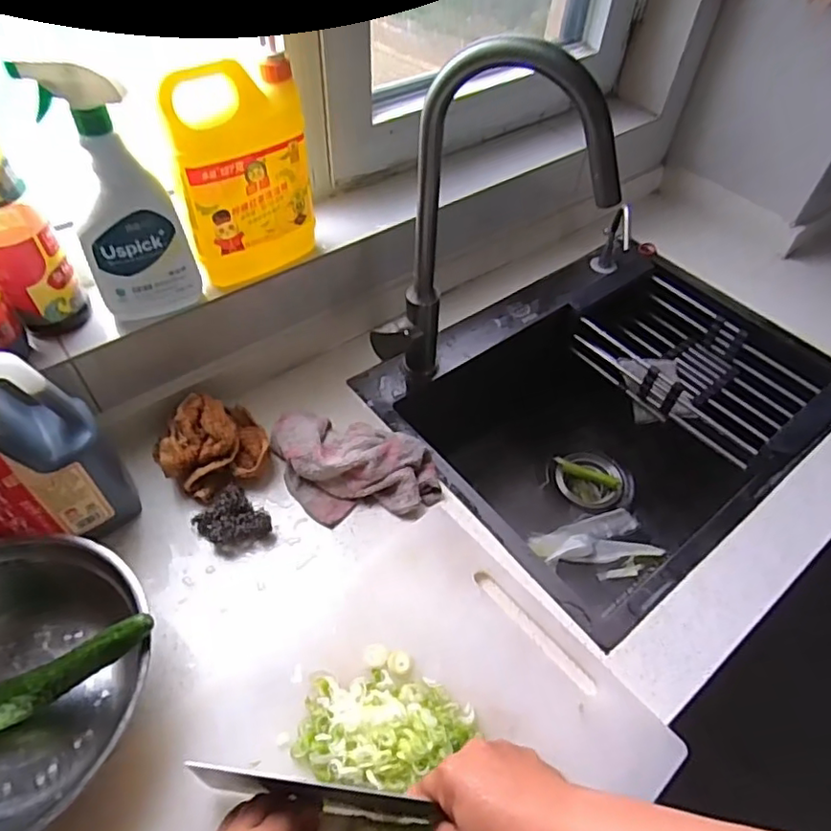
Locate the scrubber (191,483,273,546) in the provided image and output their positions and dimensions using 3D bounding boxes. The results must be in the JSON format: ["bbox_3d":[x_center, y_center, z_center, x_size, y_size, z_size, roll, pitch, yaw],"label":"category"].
[{"bbox_3d":[-0.202,0.118,0.650,0.064,0.034,0.071,-36,61,-28],"label":"scrubber"}]

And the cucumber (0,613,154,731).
[{"bbox_3d":[-0.327,0.233,0.501,0.246,0.035,0.029,-29,54,5],"label":"cucumber"}]

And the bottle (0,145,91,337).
[{"bbox_3d":[-0.398,-0.201,0.559,0.071,0.263,0.085,-29,58,-25],"label":"bottle"}]

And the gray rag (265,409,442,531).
[{"bbox_3d":[-0.077,0.063,0.689,0.207,0.051,0.120,16,51,9],"label":"gray rag"}]

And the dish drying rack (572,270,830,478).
[{"bbox_3d":[0.450,-0.081,0.930,0.218,0.093,0.382,-31,59,-26],"label":"dish drying rack"}]

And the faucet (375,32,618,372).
[{"bbox_3d":[0.072,-0.175,0.651,0.234,0.424,0.057,12,51,6],"label":"faucet"}]

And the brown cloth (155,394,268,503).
[{"bbox_3d":[-0.238,0.036,0.686,0.123,0.075,0.102,-18,54,-18],"label":"brown cloth"}]

